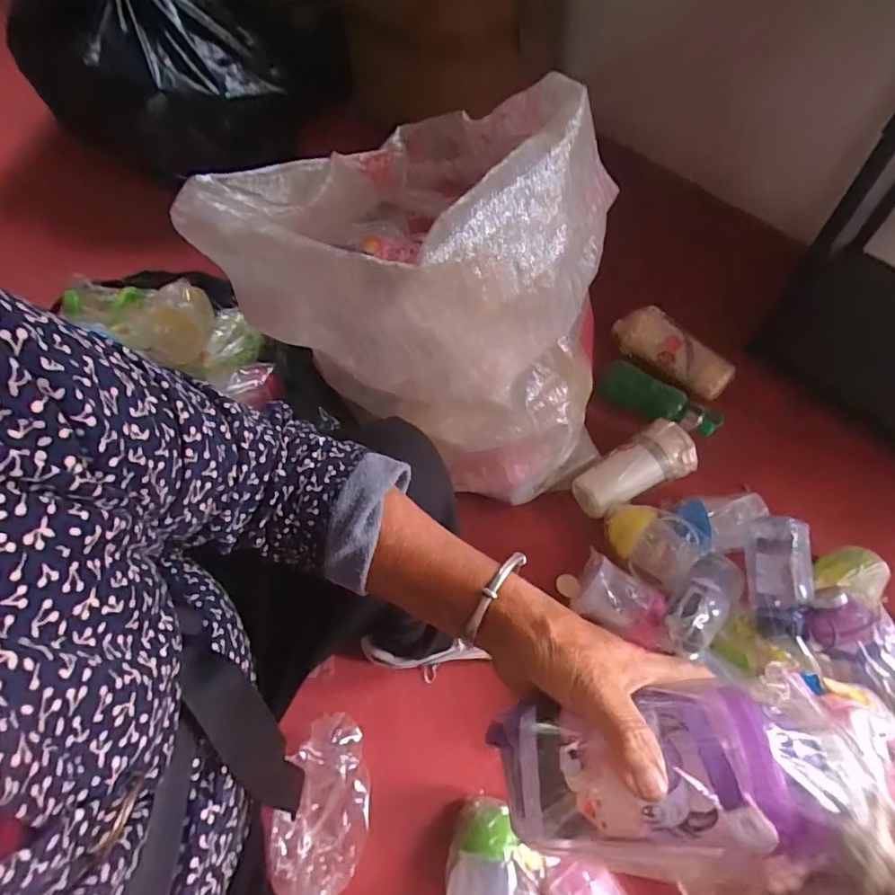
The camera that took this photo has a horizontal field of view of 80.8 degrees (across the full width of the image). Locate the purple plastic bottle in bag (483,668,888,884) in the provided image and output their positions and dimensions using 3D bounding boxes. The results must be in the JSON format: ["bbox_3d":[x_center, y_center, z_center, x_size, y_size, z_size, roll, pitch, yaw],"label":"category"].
[{"bbox_3d":[0.115,0.162,0.262,0.172,0.058,0.075,-11,59,6],"label":"purple plastic bottle in bag"}]

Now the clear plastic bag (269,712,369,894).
[{"bbox_3d":[-0.151,0.431,0.633,0.104,0.074,0.192,0,59,0],"label":"clear plastic bag"}]

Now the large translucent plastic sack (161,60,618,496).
[{"bbox_3d":[-0.044,-0.172,0.657,0.368,0.522,0.407,-32,64,-18],"label":"large translucent plastic sack"}]

